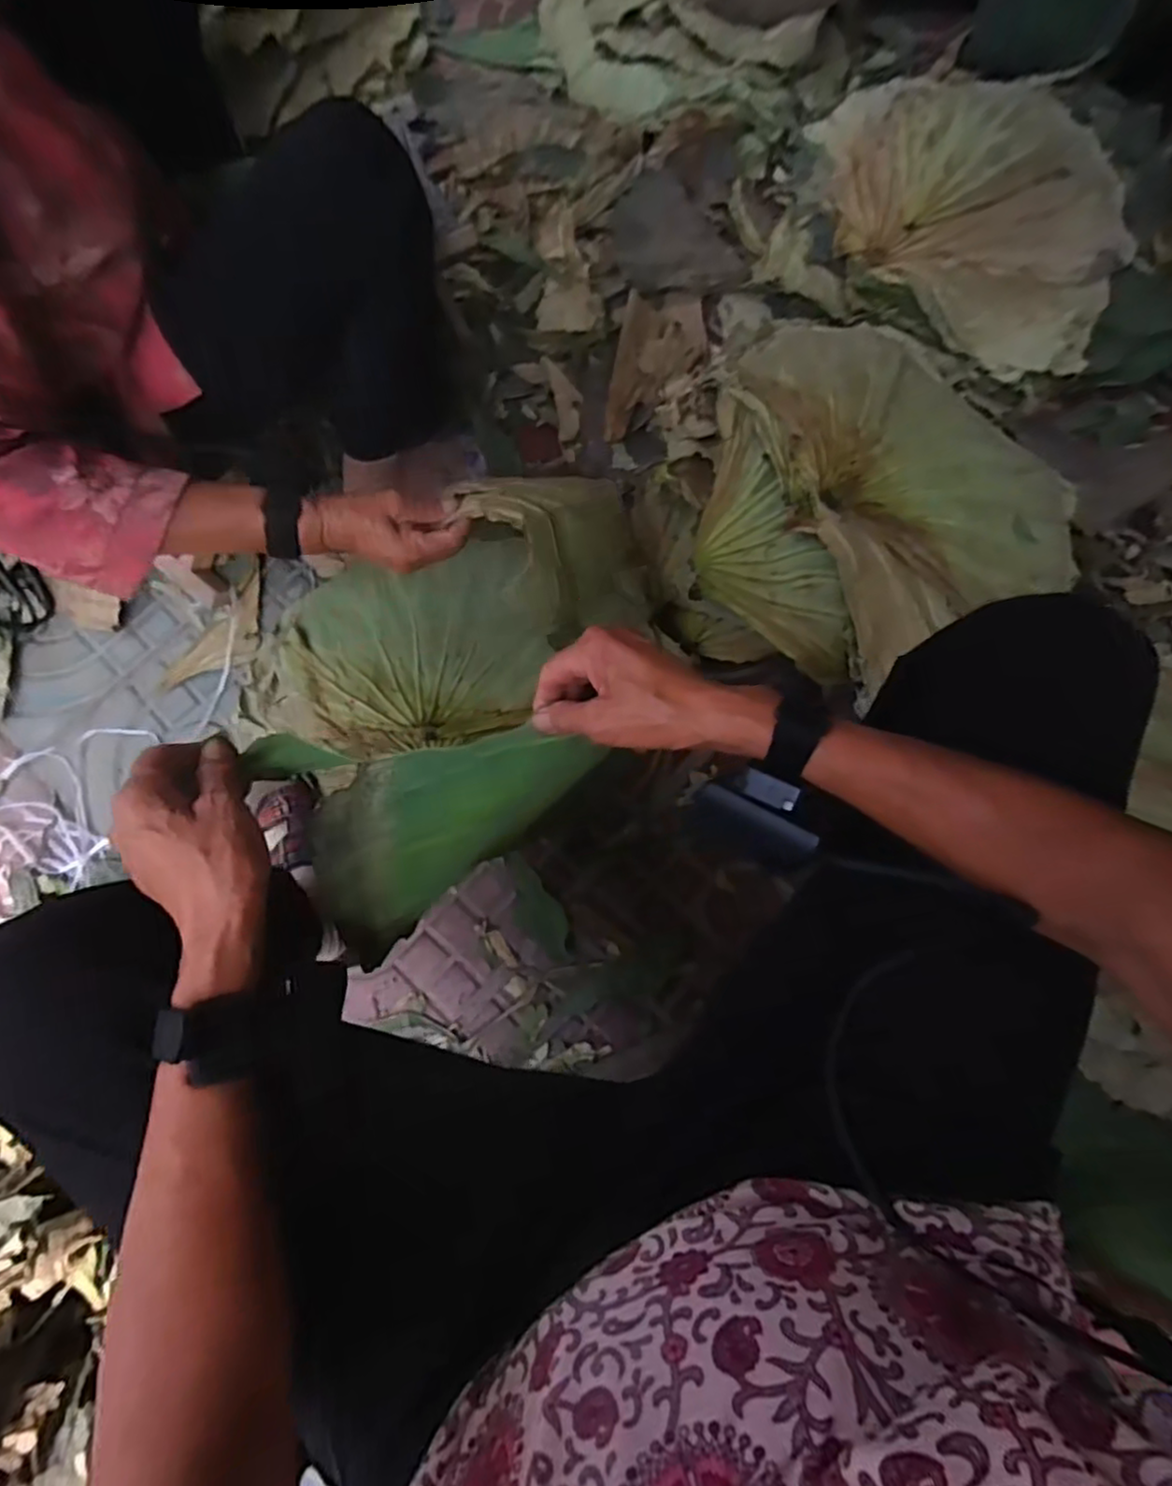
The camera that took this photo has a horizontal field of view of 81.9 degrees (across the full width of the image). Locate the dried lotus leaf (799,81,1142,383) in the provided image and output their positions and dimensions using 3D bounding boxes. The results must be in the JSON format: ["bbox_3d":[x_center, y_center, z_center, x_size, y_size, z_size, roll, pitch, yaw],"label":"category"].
[{"bbox_3d":[0.546,-0.779,0.964,0.527,0.106,0.377,42,79,11],"label":"dried lotus leaf"}]

